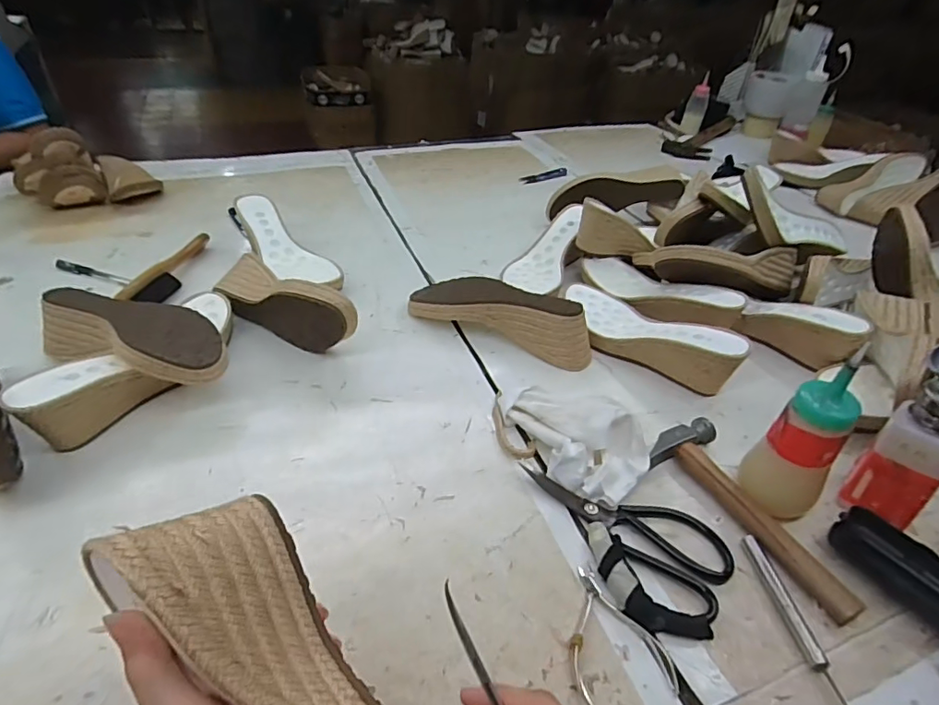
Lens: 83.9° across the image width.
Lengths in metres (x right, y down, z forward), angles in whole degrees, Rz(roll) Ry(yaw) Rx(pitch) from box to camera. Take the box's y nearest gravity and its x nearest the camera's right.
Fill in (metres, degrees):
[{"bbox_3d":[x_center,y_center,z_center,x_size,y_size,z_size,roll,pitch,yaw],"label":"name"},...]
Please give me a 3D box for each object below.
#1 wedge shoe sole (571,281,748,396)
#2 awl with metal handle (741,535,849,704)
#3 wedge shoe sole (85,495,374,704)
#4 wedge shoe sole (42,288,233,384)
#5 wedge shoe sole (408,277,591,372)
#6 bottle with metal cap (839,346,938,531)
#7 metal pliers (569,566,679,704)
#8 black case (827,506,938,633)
[{"bbox_3d":[0.210,-0.029,0.638,0.079,0.075,0.233,-26,48,-34],"label":"wedge shoe sole"},{"bbox_3d":[0.249,0.206,0.396,0.014,0.012,0.144,-3,39,-10],"label":"awl with metal handle"},{"bbox_3d":[-0.077,0.170,0.244,0.065,0.076,0.231,-33,95,-38],"label":"wedge shoe sole"},{"bbox_3d":[-0.346,-0.008,0.551,0.222,0.079,0.083,18,42,16],"label":"wedge shoe sole"},{"bbox_3d":[0.043,-0.054,0.663,0.233,0.066,0.078,19,40,17],"label":"wedge shoe sole"},{"bbox_3d":[0.373,0.073,0.439,0.042,0.145,0.070,19,40,17],"label":"bottle with metal cap"},{"bbox_3d":[0.104,0.206,0.391,0.073,0.009,0.095,-4,39,-11],"label":"metal pliers"},{"bbox_3d":[0.357,0.179,0.425,0.050,0.032,0.109,-18,44,-27],"label":"black case"}]

